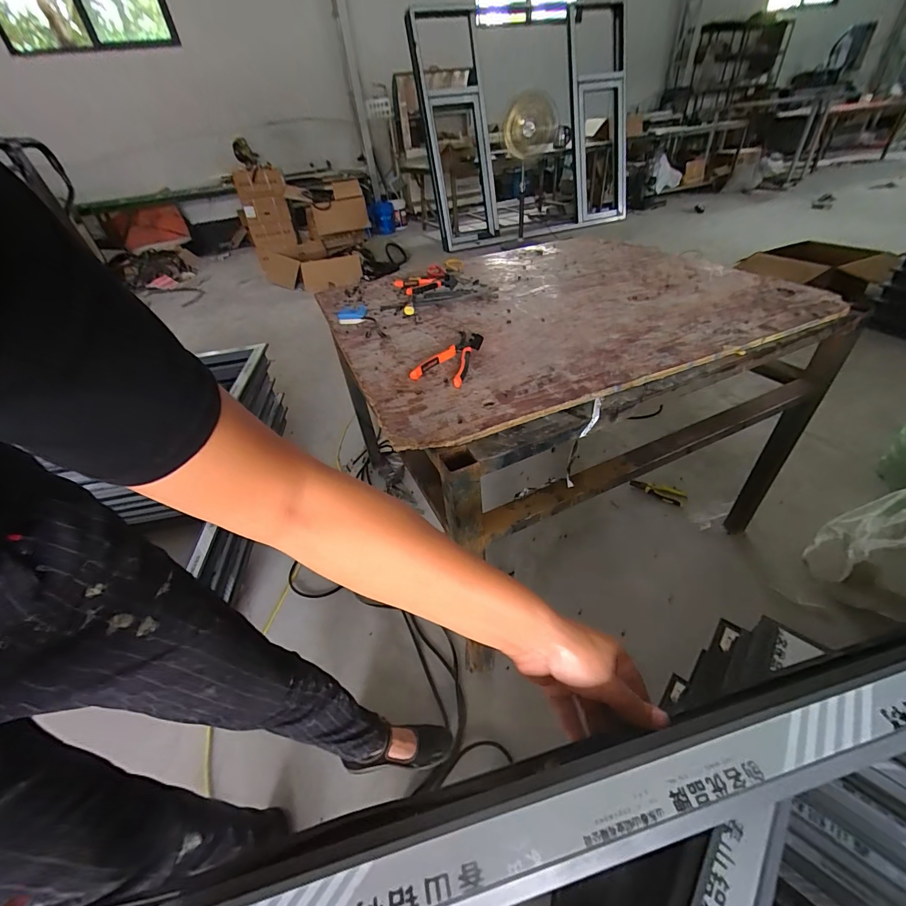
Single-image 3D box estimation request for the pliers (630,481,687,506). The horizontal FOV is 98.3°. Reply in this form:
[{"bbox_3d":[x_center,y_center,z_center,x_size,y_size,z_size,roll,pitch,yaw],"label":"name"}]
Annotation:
[{"bbox_3d":[0.748,0.135,1.431,0.179,0.020,0.059,21,47,30],"label":"pliers"}]

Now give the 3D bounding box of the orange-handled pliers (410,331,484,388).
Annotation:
[{"bbox_3d":[-0.006,-0.188,0.759,0.100,0.028,0.172,9,42,19],"label":"orange-handled pliers"}]

